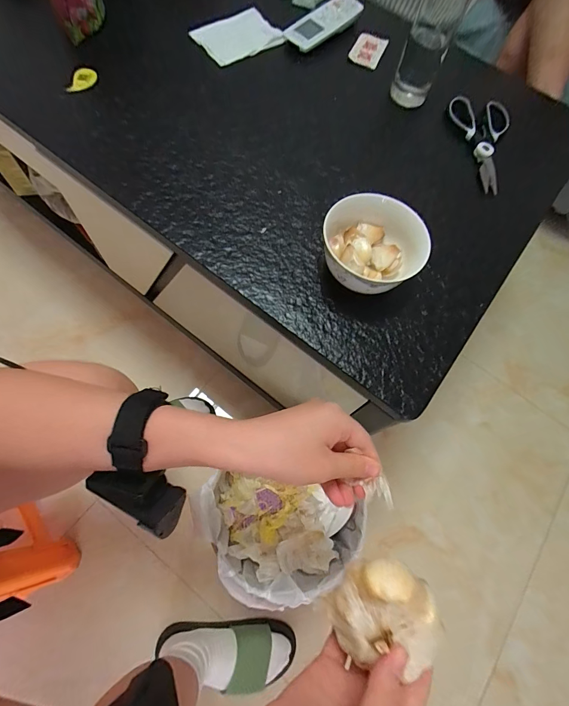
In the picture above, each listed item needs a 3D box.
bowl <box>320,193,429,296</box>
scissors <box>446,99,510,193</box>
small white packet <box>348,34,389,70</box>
[{"bbox_3d":[0.099,-0.110,0.378,0.111,0.069,0.099,11,67,-2],"label":"bowl"},{"bbox_3d":[0.307,-0.318,0.511,0.085,0.020,0.191,-6,69,-9],"label":"scissors"},{"bbox_3d":[0.145,-0.526,0.594,0.051,0.006,0.085,24,71,-1],"label":"small white packet"}]

